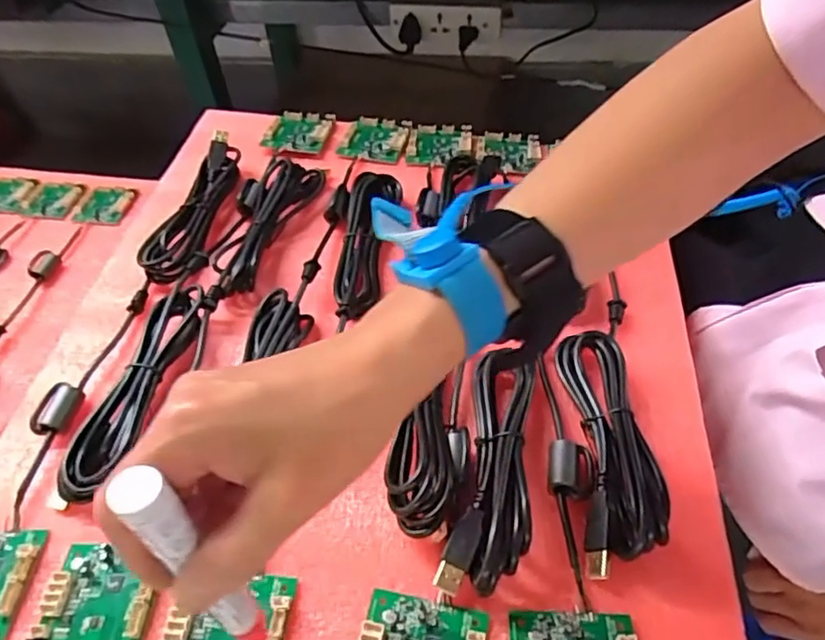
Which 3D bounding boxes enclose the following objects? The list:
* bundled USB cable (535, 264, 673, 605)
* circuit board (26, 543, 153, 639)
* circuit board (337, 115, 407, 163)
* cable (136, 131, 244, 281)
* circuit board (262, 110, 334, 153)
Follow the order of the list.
[{"bbox_3d":[0.104,0.060,0.351,0.053,0.027,0.174,0,49,5],"label":"bundled USB cable"},{"bbox_3d":[-0.160,0.143,0.310,0.055,0.007,0.058,0,49,5],"label":"circuit board"},{"bbox_3d":[-0.036,-0.170,0.574,0.057,0.013,0.057,4,49,8],"label":"circuit board"},{"bbox_3d":[-0.178,-0.095,0.495,0.041,0.027,0.153,1,49,7],"label":"cable"},{"bbox_3d":[-0.107,-0.179,0.578,0.058,0.010,0.061,5,49,10],"label":"circuit board"}]

